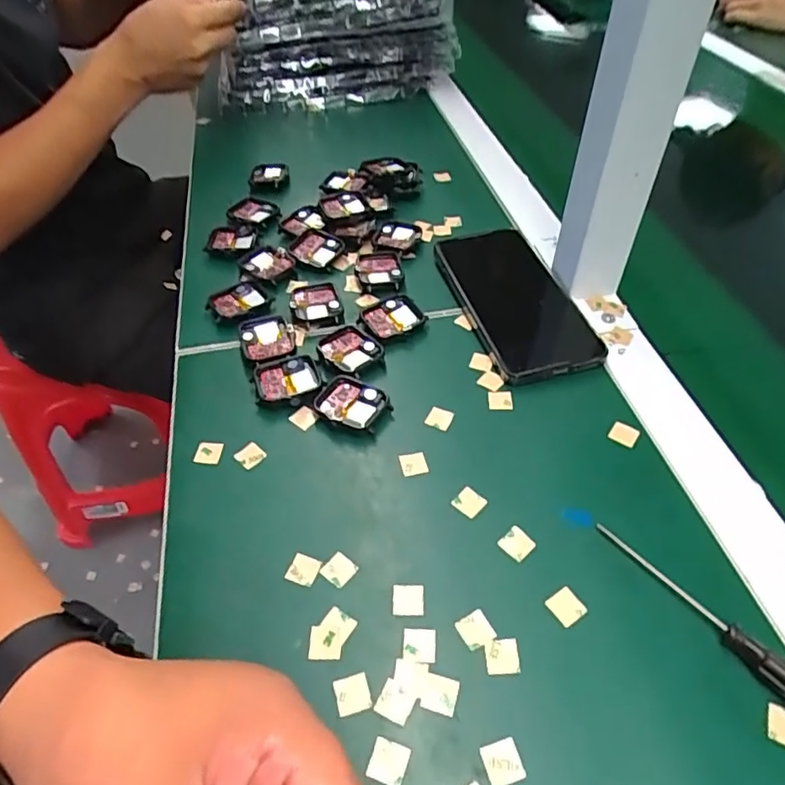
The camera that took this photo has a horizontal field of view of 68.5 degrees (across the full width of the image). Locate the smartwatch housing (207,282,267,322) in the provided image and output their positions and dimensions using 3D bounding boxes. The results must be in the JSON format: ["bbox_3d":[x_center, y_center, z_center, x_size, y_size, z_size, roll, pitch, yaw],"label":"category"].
[{"bbox_3d":[-0.124,-0.072,0.456,0.040,0.006,0.034,-29,53,-23],"label":"smartwatch housing"}]

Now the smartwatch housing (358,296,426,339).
[{"bbox_3d":[-0.001,-0.055,0.438,0.041,0.013,0.037,-35,55,-26],"label":"smartwatch housing"}]

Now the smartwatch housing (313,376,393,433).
[{"bbox_3d":[-0.026,0.009,0.383,0.046,0.012,0.038,25,53,23],"label":"smartwatch housing"}]

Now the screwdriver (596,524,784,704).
[{"bbox_3d":[0.156,0.109,0.278,0.010,0.016,0.131,-29,53,-23],"label":"screwdriver"}]

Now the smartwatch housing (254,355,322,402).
[{"bbox_3d":[-0.072,-0.007,0.397,0.043,0.009,0.038,-13,48,-10],"label":"smartwatch housing"}]

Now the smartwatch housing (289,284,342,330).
[{"bbox_3d":[-0.059,-0.068,0.451,0.038,0.008,0.051,-10,48,-7],"label":"smartwatch housing"}]

